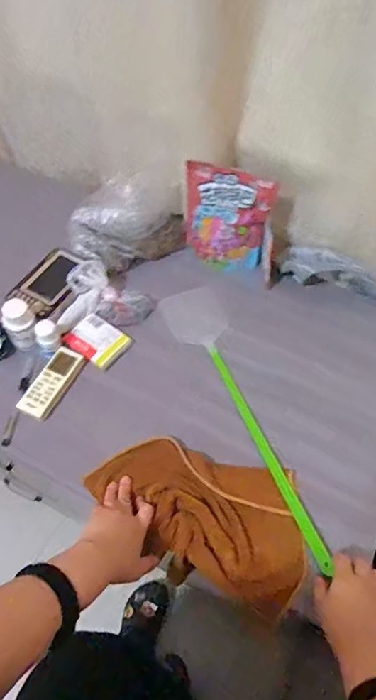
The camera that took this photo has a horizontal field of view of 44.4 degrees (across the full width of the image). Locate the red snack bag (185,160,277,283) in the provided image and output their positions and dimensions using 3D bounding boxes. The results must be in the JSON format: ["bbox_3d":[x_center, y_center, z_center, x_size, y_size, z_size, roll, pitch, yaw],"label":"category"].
[{"bbox_3d":[0.073,-0.220,0.810,0.167,0.179,0.059,11,57,5],"label":"red snack bag"}]

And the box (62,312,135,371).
[{"bbox_3d":[-0.150,-0.016,0.774,0.092,0.023,0.076,32,61,17],"label":"box"}]

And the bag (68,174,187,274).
[{"bbox_3d":[-0.104,-0.230,0.826,0.210,0.146,0.078,-18,59,-14],"label":"bag"}]

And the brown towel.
[{"bbox_3d":[0.009,0.222,0.629,0.297,0.022,0.174,15,58,7],"label":"brown towel"}]

